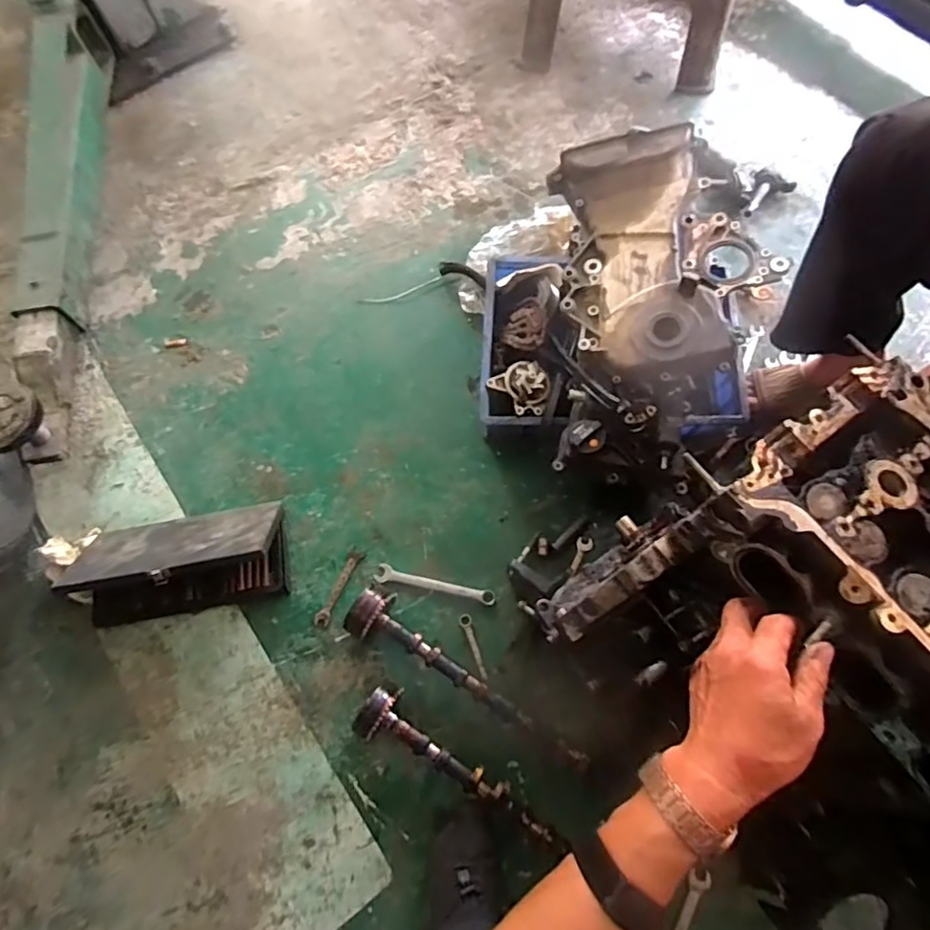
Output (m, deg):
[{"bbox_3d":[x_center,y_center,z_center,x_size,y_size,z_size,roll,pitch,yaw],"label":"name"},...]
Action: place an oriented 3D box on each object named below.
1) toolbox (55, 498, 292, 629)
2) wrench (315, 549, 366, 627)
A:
[{"bbox_3d":[-0.461,0.153,0.932,0.313,0.165,0.155,-12,70,-1],"label":"toolbox"},{"bbox_3d":[-0.210,0.204,0.966,0.026,0.004,0.131,25,74,9],"label":"wrench"}]

